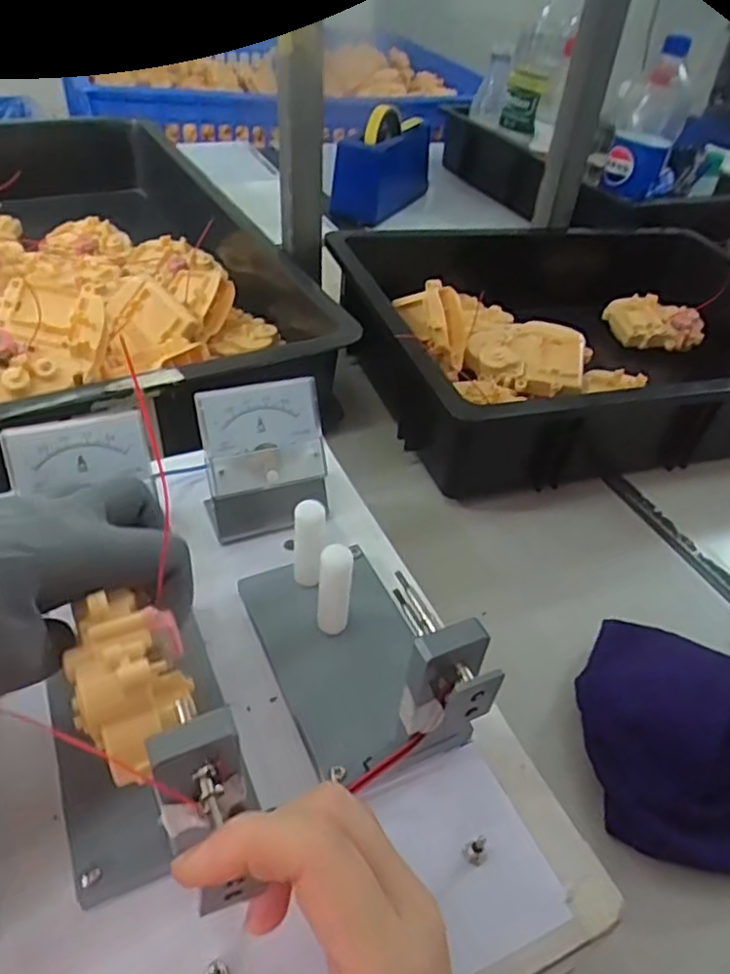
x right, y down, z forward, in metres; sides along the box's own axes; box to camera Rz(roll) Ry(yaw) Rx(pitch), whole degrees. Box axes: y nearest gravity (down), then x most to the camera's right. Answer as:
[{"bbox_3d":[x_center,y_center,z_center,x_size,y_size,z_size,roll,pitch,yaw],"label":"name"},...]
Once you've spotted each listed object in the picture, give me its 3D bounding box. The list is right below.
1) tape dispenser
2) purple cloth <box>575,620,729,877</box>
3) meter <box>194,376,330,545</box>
[{"bbox_3d":[0.032,-0.453,0.938,0.062,0.119,0.183,23,44,16],"label":"tape dispenser"},{"bbox_3d":[0.182,0.132,0.367,0.119,0.052,0.129,-2,42,-10],"label":"purple cloth"},{"bbox_3d":[-0.055,-0.013,0.370,0.067,0.074,0.045,-10,45,-19],"label":"meter"}]

